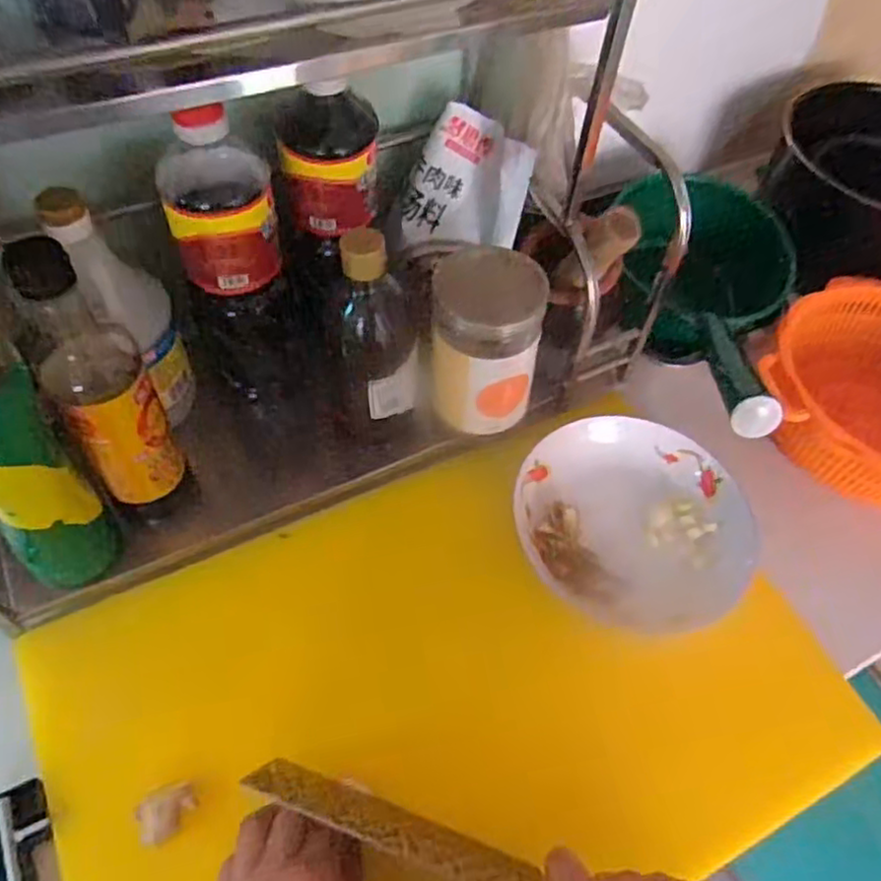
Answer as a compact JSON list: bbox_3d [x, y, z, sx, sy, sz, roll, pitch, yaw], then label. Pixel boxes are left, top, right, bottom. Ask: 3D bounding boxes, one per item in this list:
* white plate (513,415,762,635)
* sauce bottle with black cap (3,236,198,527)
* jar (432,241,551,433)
[{"bbox_3d":[0.157,0.067,0.576,0.183,0.039,0.182,2,57,-3],"label":"white plate"},{"bbox_3d":[-0.222,-0.017,0.477,0.064,0.252,0.049,-31,64,-22],"label":"sauce bottle with black cap"},{"bbox_3d":[0.035,-0.074,0.550,0.082,0.117,0.090,2,57,-3],"label":"jar"}]

